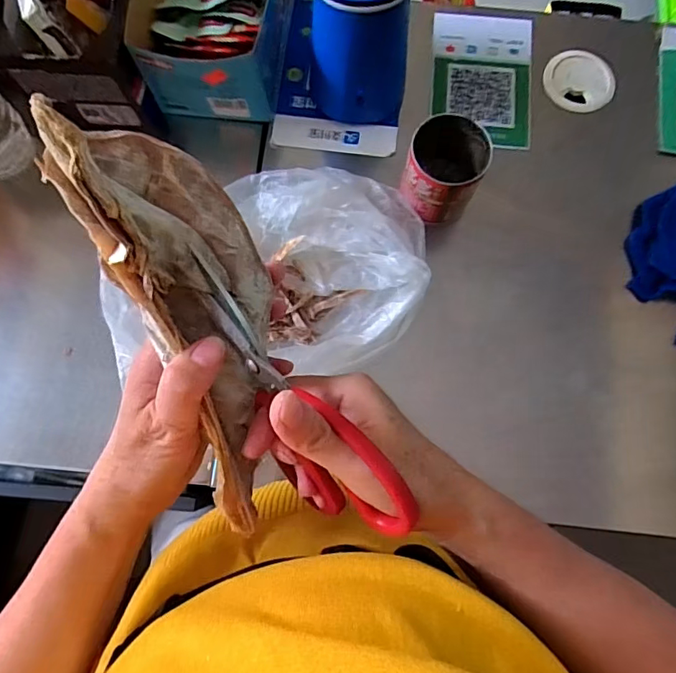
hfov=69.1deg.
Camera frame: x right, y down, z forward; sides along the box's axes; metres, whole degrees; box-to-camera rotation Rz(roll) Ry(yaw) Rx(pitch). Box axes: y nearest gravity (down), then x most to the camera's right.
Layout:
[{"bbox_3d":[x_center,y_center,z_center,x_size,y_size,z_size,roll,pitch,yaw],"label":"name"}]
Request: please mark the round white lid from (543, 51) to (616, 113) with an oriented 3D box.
[{"bbox_3d":[0.238,-0.251,0.483,0.066,0.006,0.060,0,76,0],"label":"round white lid"}]

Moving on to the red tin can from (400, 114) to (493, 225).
[{"bbox_3d":[0.092,-0.143,0.423,0.062,0.071,0.072,27,78,6],"label":"red tin can"}]

